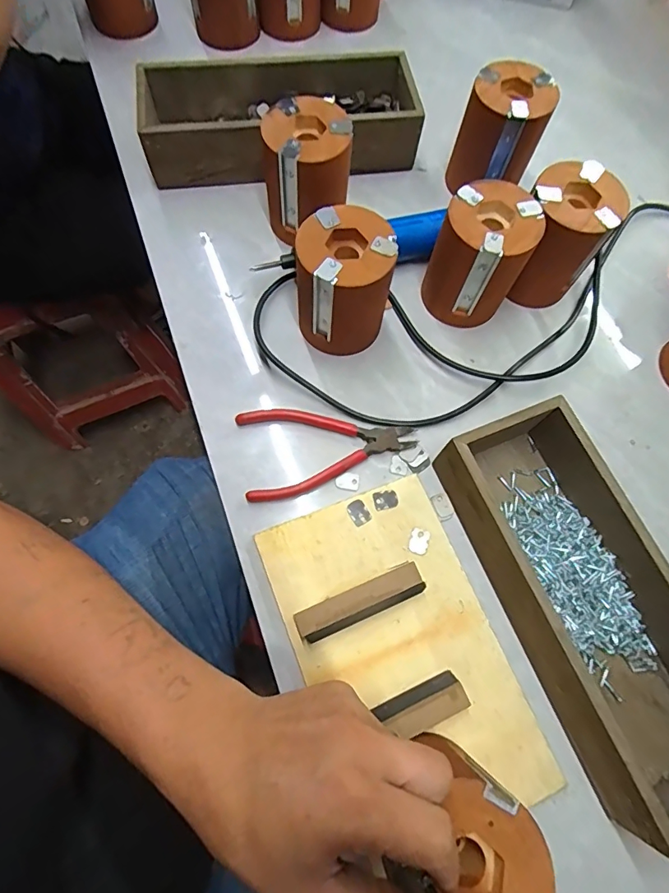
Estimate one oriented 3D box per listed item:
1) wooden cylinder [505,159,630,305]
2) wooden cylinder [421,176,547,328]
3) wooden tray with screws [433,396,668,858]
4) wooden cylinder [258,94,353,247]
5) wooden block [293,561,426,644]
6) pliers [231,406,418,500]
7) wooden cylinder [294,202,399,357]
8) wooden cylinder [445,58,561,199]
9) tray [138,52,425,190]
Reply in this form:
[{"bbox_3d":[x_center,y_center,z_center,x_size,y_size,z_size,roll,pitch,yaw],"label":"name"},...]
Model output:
[{"bbox_3d":[0.202,-0.188,0.427,0.075,0.101,0.085,23,72,7],"label":"wooden cylinder"},{"bbox_3d":[0.129,-0.168,0.416,0.073,0.098,0.081,25,72,8],"label":"wooden cylinder"},{"bbox_3d":[0.185,0.107,0.340,0.112,0.060,0.277,-21,72,-8],"label":"wooden tray with screws"},{"bbox_3d":[-0.026,-0.249,0.436,0.077,0.102,0.074,-5,71,-2],"label":"wooden cylinder"},{"bbox_3d":[0.019,0.117,0.348,0.097,0.016,0.025,-22,72,-8],"label":"wooden block"},{"bbox_3d":[-0.005,0.000,0.399,0.146,0.007,0.080,-7,71,-3],"label":"pliers"},{"bbox_3d":[0.009,-0.135,0.396,0.073,0.104,0.072,0,70,-1],"label":"wooden cylinder"},{"bbox_3d":[0.163,-0.308,0.466,0.078,0.101,0.073,24,72,7],"label":"wooden cylinder"},{"bbox_3d":[-0.055,-0.347,0.493,0.275,0.060,0.112,-7,71,-3],"label":"tray"}]

